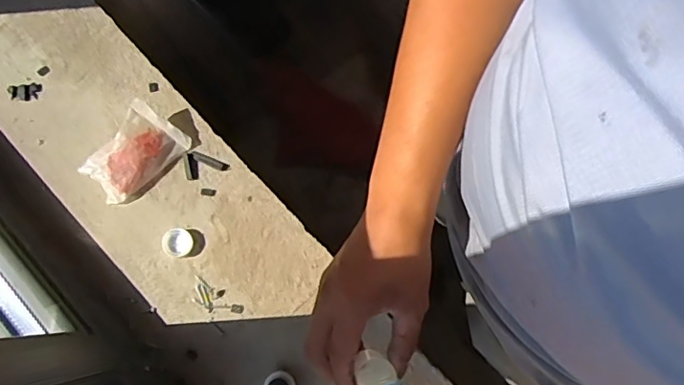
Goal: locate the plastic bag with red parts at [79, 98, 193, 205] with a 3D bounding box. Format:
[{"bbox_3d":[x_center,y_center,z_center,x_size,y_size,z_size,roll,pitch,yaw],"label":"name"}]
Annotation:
[{"bbox_3d":[-0.232,-0.041,0.602,0.066,0.030,0.105,36,81,7],"label":"plastic bag with red parts"}]

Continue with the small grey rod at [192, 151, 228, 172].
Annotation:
[{"bbox_3d":[-0.151,-0.035,0.614,0.044,0.004,0.011,23,79,5],"label":"small grey rod"}]

